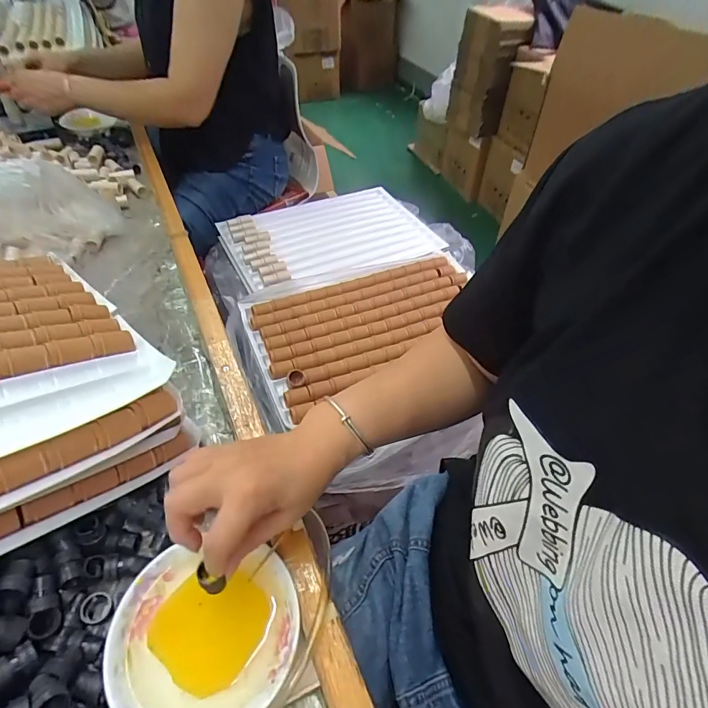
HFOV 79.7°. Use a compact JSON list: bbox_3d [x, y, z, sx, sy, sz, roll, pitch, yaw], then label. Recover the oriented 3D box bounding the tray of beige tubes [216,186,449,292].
[{"bbox_3d":[-0.056,-0.287,1.000,0.449,0.032,0.322,-20,51,-19],"label":"tray of beige tubes"}]

